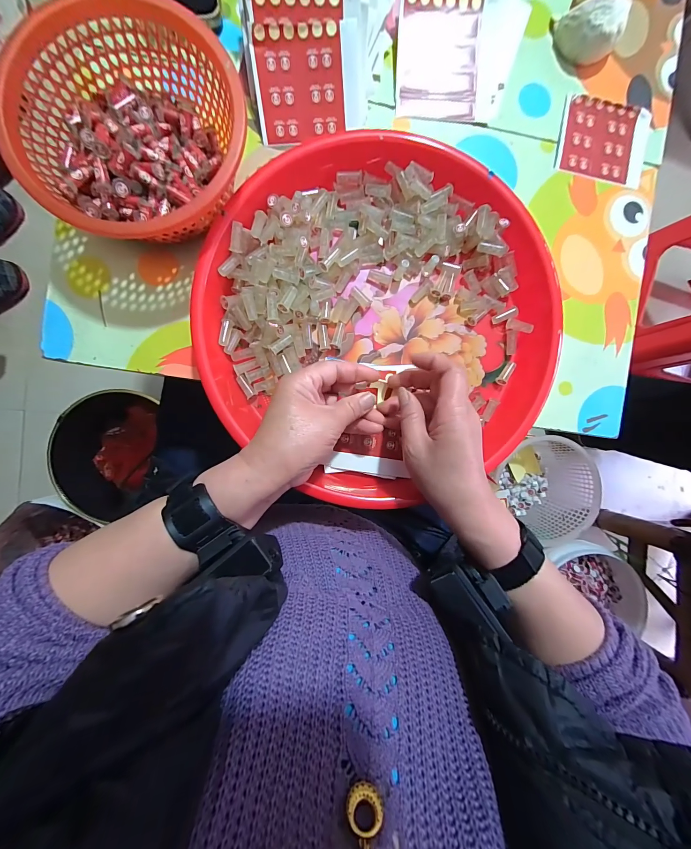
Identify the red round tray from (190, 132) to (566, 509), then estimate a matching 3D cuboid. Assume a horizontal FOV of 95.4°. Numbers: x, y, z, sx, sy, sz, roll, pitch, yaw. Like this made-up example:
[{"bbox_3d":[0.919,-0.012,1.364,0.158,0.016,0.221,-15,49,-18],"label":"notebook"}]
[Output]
[{"bbox_3d":[0.029,-0.100,0.299,0.321,0.039,0.302,0,91,-4],"label":"red round tray"}]

